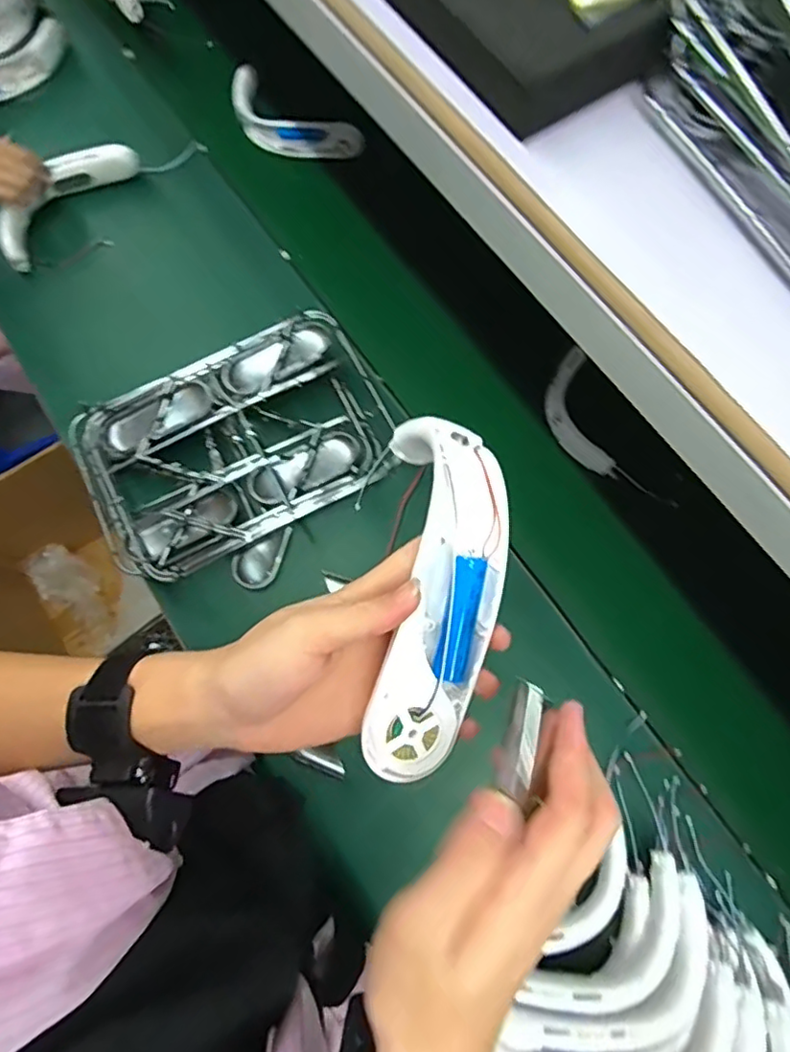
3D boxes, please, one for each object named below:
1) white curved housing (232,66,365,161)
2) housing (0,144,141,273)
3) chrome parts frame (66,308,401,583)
[{"bbox_3d":[-0.156,-0.601,0.889,0.224,0.052,0.086,34,78,11],"label":"white curved housing"},{"bbox_3d":[-0.480,-0.472,0.850,0.074,0.057,0.238,37,78,11],"label":"housing"},{"bbox_3d":[-0.192,-0.096,0.720,0.357,0.064,0.231,-28,75,-6],"label":"chrome parts frame"}]

